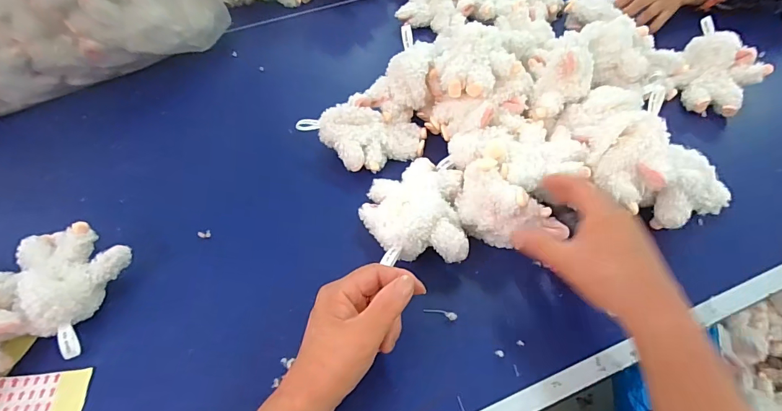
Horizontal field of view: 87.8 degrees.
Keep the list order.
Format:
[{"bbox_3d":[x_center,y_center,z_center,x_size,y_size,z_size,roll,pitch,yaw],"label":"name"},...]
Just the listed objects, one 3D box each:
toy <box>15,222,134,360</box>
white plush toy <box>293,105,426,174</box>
[{"bbox_3d":[-0.347,0.078,0.415,0.117,0.054,0.113,8,53,8],"label":"toy"},{"bbox_3d":[-0.037,-0.081,0.518,0.163,0.059,0.075,-2,52,0],"label":"white plush toy"}]

